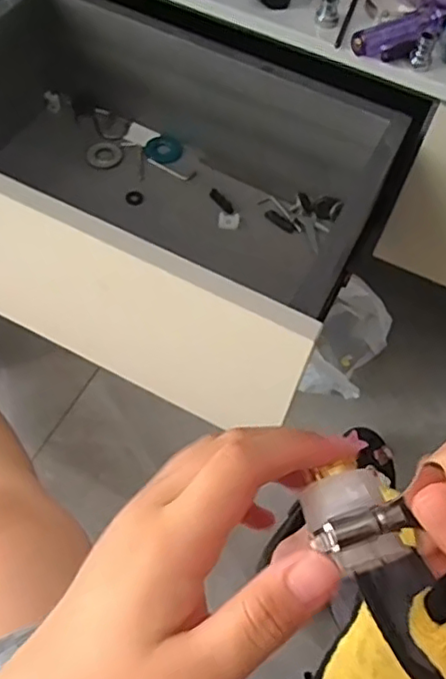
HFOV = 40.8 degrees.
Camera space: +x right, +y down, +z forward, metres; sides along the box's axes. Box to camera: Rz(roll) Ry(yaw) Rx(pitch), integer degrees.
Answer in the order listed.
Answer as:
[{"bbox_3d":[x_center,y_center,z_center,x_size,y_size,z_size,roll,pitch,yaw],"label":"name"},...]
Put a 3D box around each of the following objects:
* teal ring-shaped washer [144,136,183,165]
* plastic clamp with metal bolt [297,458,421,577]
[{"bbox_3d":[-0.075,-0.235,0.743,0.049,0.011,0.041,-31,66,-21],"label":"teal ring-shaped washer"},{"bbox_3d":[0.043,0.058,0.201,0.031,0.024,0.039,-12,60,-12],"label":"plastic clamp with metal bolt"}]

